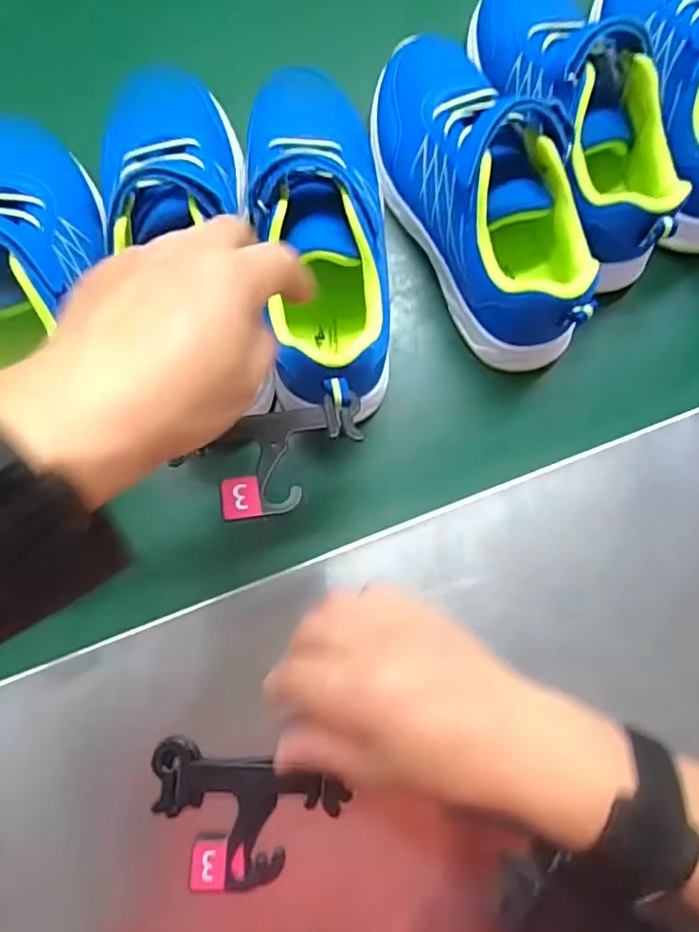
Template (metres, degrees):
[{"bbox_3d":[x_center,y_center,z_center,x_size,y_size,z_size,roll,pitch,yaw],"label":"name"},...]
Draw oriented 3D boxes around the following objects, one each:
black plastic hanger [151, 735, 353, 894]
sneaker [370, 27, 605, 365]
[{"bbox_3d":[-0.059,0.192,0.315,0.103,0.013,0.064,13,82,1],"label":"black plastic hanger"},{"bbox_3d":[0.084,-0.182,0.376,0.090,0.075,0.235,-27,84,-5],"label":"sneaker"}]

